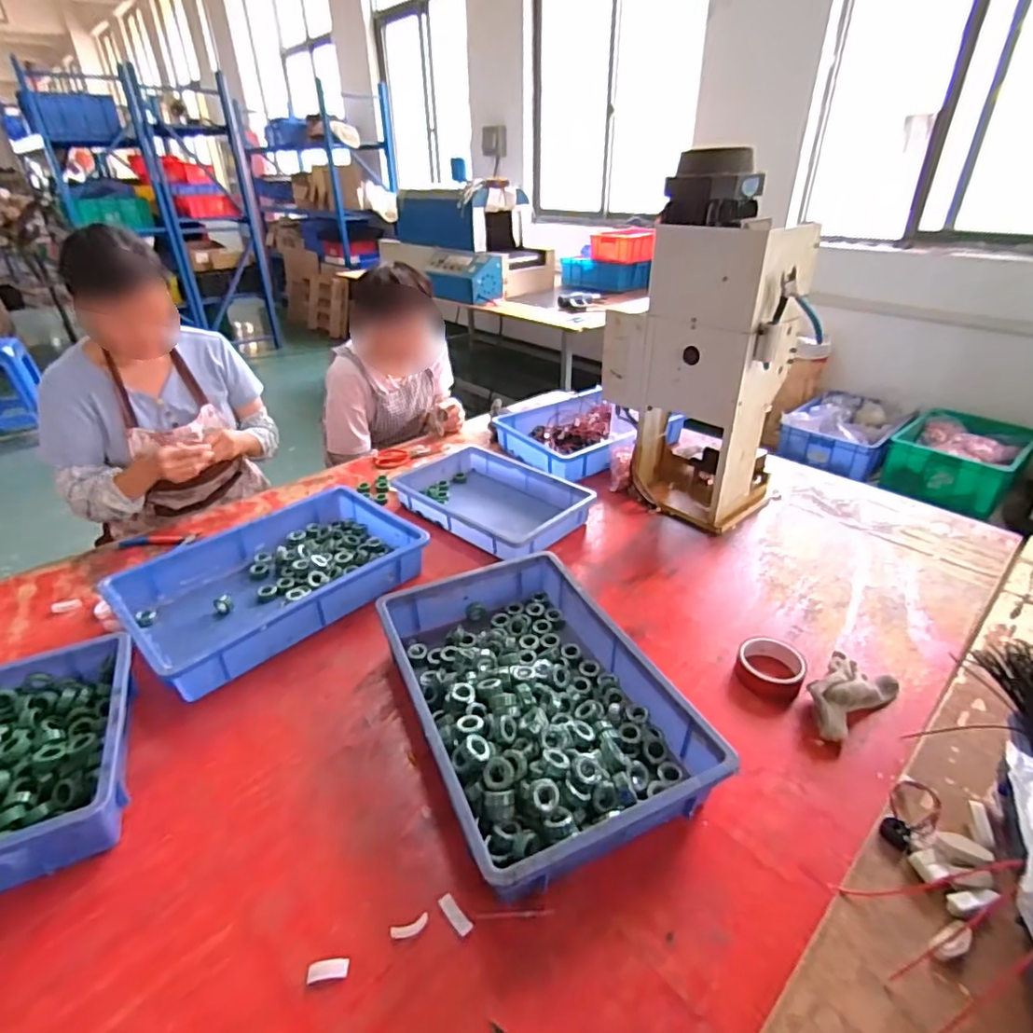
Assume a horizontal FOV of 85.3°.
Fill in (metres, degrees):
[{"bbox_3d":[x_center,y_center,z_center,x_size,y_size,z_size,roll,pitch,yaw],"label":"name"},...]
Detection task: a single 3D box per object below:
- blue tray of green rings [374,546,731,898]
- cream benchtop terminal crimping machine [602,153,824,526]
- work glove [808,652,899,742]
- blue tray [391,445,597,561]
[{"bbox_3d":[0.015,0.223,0.725,0.285,0.082,0.445,-14,34,-21],"label":"blue tray of green rings"},{"bbox_3d":[0.366,-0.316,1.103,0.203,0.609,0.323,-23,38,-33],"label":"cream benchtop terminal crimping machine"},{"bbox_3d":[0.437,0.232,0.734,0.158,0.049,0.085,-28,41,-37],"label":"work glove"},{"bbox_3d":[-0.059,-0.038,1.198,0.388,0.060,0.256,27,41,36],"label":"blue tray"}]

